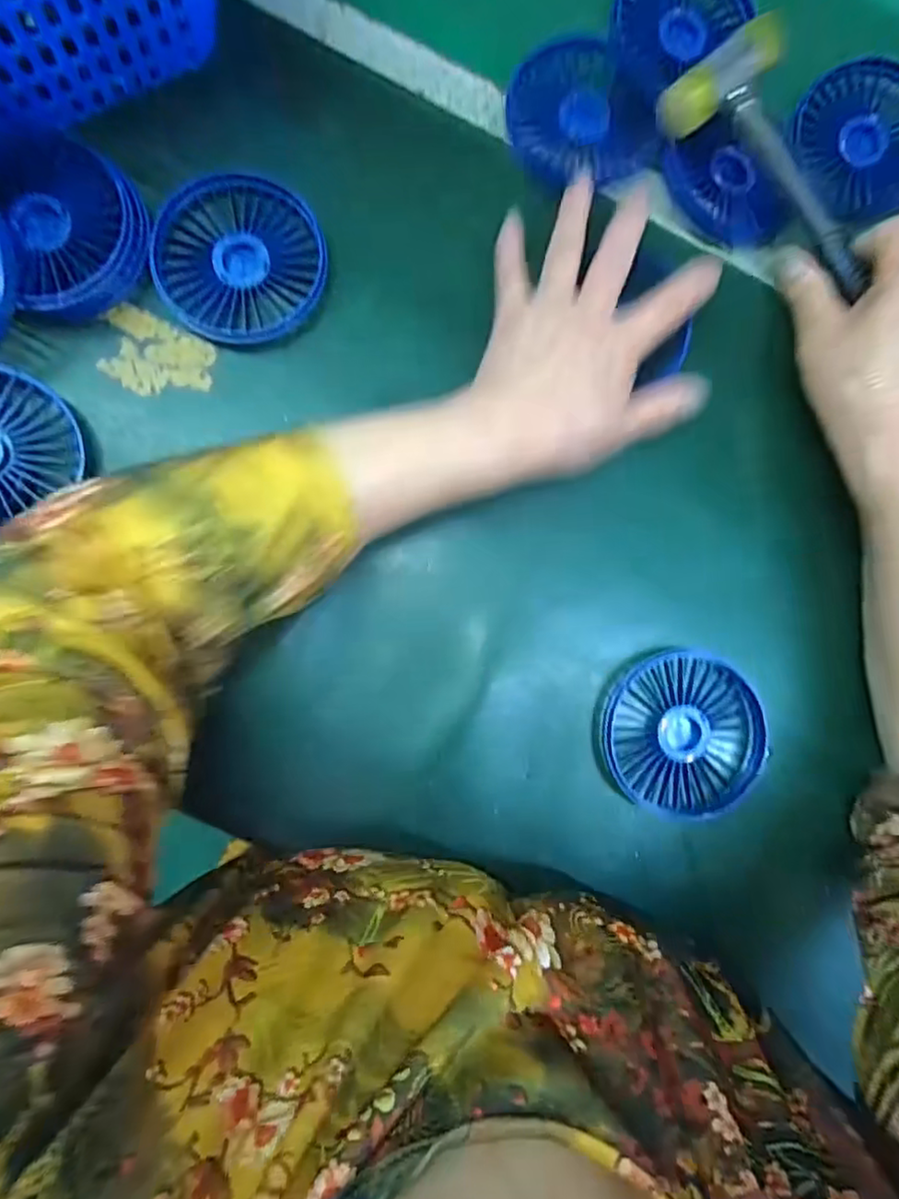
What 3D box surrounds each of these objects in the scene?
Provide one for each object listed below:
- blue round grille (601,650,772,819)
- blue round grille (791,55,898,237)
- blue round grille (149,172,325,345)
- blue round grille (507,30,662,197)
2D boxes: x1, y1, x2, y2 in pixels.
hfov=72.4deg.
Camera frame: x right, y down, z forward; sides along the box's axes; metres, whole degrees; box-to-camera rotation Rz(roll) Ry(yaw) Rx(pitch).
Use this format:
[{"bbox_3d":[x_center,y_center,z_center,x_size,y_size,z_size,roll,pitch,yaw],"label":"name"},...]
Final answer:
[{"bbox_3d":[0.126,0.073,0.329,0.087,0.010,0.085,0,86,-5],"label":"blue round grille"},{"bbox_3d":[0.252,-0.277,0.369,0.072,0.007,0.084,-39,101,21],"label":"blue round grille"},{"bbox_3d":[-0.111,-0.179,0.326,0.085,0.012,0.087,0,86,-5],"label":"blue round grille"},{"bbox_3d":[0.071,-0.275,0.347,0.079,0.007,0.088,-25,87,-3],"label":"blue round grille"}]

